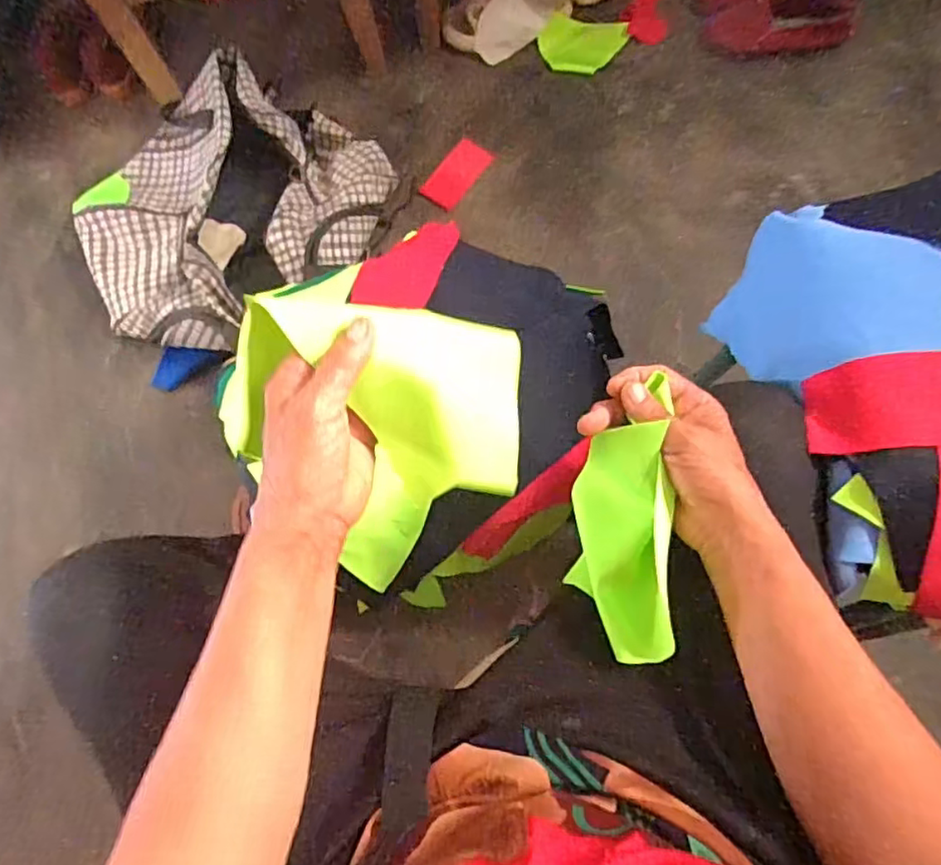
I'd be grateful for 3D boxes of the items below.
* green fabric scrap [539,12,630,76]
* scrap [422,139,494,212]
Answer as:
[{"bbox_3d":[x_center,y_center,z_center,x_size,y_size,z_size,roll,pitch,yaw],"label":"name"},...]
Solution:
[{"bbox_3d":[0.193,-0.666,1.096,0.147,0.029,0.098,6,74,6],"label":"green fabric scrap"},{"bbox_3d":[-0.020,-0.426,1.051,0.065,0.016,0.127,38,80,14],"label":"scrap"}]

